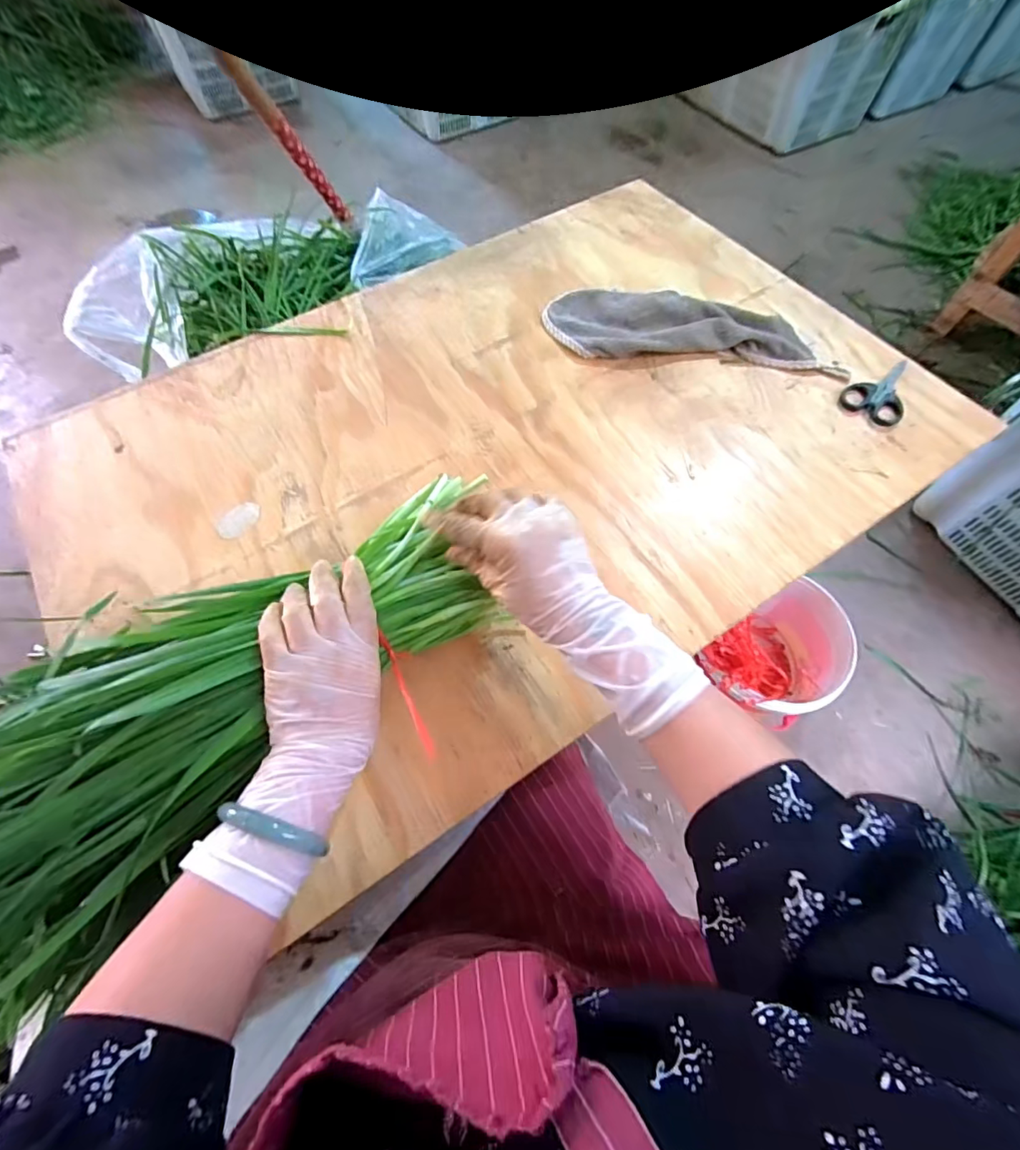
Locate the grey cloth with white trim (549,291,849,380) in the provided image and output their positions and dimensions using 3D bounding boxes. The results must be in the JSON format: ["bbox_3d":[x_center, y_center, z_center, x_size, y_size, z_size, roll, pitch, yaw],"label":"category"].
[{"bbox_3d":[0.209,-0.293,0.580,0.328,0.027,0.109,7,64,4],"label":"grey cloth with white trim"}]

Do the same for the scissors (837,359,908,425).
[{"bbox_3d":[0.415,-0.211,0.549,0.061,0.012,0.109,35,70,16],"label":"scissors"}]

